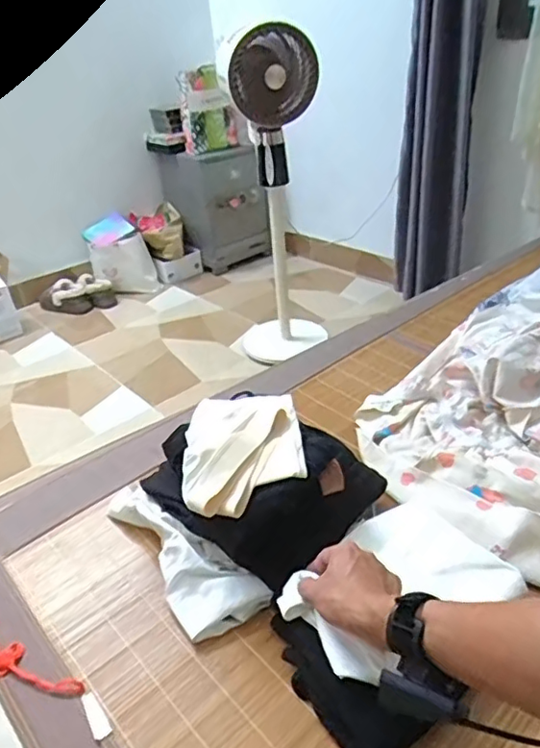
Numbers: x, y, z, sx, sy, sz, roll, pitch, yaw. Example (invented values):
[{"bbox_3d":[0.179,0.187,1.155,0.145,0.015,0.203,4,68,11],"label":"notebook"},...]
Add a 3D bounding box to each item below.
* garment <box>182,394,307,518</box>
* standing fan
[{"bbox_3d":[-0.033,0.093,0.727,0.145,0.041,0.173,-6,31,-1],"label":"garment"},{"bbox_3d":[0.023,-0.536,1.848,0.261,0.985,0.275,3,32,12],"label":"standing fan"}]

